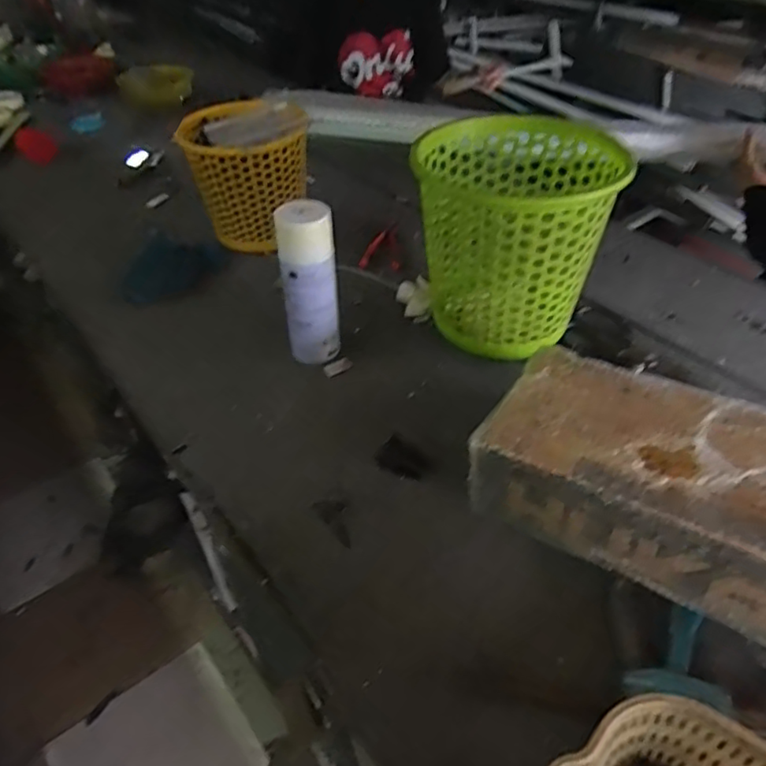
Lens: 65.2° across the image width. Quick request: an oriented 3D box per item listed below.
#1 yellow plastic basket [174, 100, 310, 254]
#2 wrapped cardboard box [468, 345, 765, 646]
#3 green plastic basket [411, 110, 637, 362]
[{"bbox_3d":[-0.218,-0.333,0.987,0.194,0.196,0.192,-4,43,-4],"label":"yellow plastic basket"},{"bbox_3d":[0.275,0.093,0.525,0.360,0.101,0.167,24,48,24],"label":"wrapped cardboard box"},{"bbox_3d":[0.161,-0.170,0.770,0.237,0.246,0.238,-3,43,-3],"label":"green plastic basket"}]

